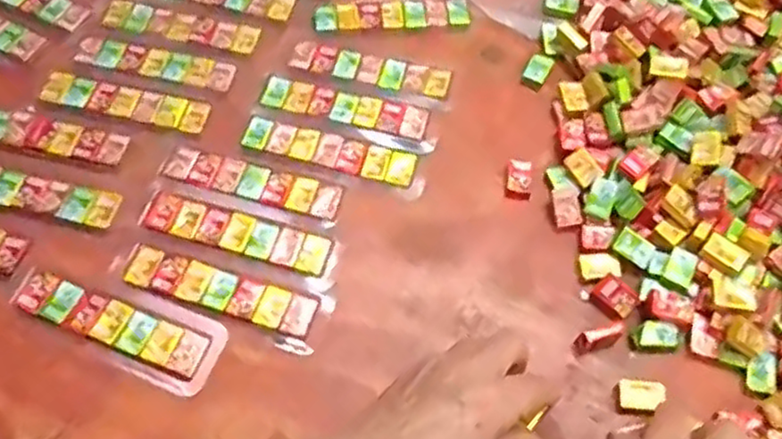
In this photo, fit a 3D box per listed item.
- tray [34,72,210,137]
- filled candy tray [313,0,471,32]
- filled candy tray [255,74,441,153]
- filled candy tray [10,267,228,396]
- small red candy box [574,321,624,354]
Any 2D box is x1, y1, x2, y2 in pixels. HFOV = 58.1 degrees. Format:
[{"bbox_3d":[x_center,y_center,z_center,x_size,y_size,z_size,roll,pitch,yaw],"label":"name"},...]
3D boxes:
[{"bbox_3d":[-0.187,-0.083,0.492,0.119,0.004,0.024,13,63,5],"label":"tray"},{"bbox_3d":[0.001,-0.158,0.543,0.117,0.009,0.031,-7,63,-5],"label":"filled candy tray"},{"bbox_3d":[-0.030,-0.074,0.497,0.125,0.007,0.035,14,64,6],"label":"filled candy tray"},{"bbox_3d":[-0.161,0.060,0.419,0.128,0.007,0.045,23,65,10],"label":"filled candy tray"},{"bbox_3d":[0.126,0.072,0.424,0.029,0.013,0.011,-15,64,-9],"label":"small red candy box"}]

